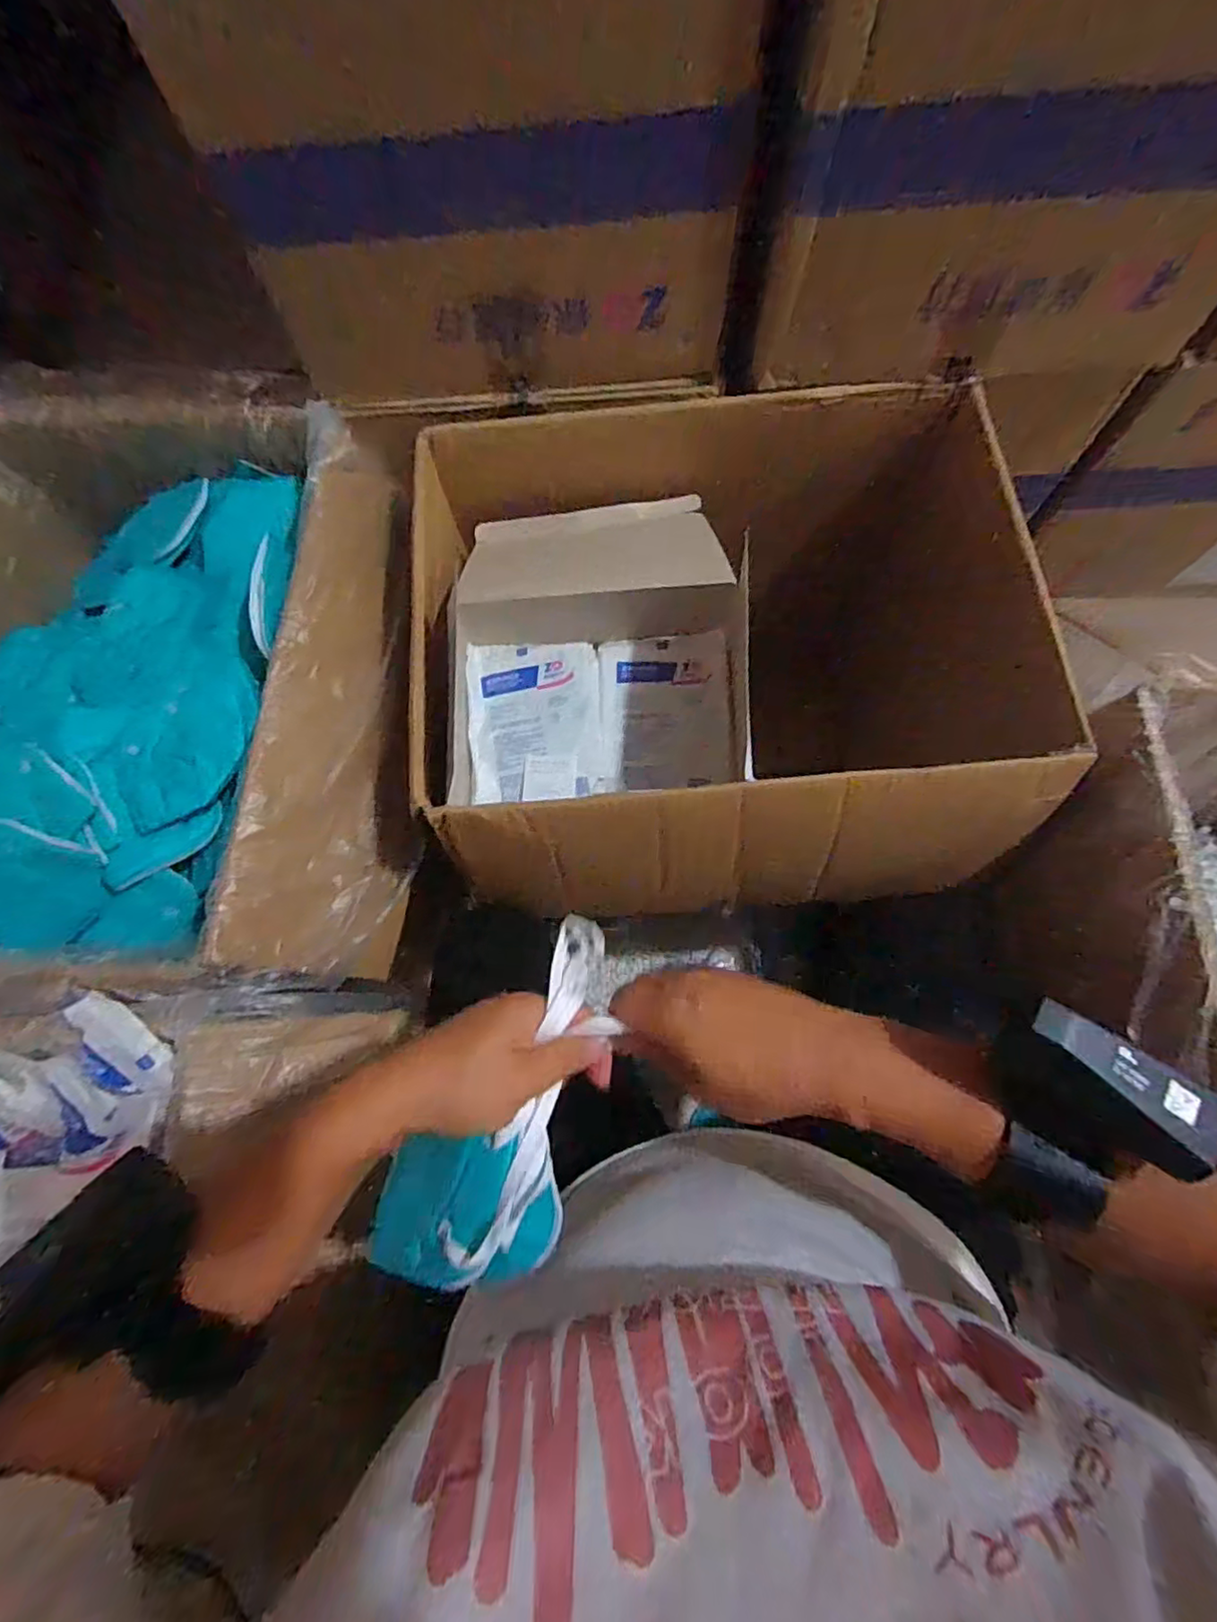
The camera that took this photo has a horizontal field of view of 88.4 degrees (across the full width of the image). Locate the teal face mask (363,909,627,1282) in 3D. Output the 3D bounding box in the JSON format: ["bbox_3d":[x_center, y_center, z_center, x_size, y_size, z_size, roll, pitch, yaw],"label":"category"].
[{"bbox_3d":[-0.054,0.151,0.340,0.096,0.082,0.186,19,59,8],"label":"teal face mask"}]

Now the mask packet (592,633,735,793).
[{"bbox_3d":[0.056,-0.101,0.629,0.132,0.032,0.156,-3,73,1],"label":"mask packet"}]

